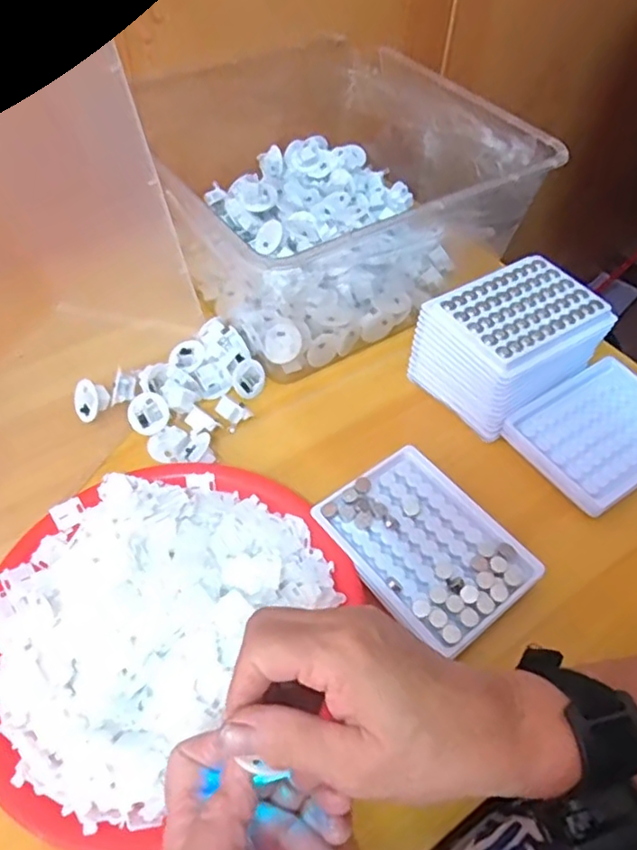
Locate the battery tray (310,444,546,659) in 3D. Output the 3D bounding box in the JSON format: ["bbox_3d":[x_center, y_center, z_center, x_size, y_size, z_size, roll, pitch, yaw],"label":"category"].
[{"bbox_3d":[0.071,0.079,0.419,0.096,0.011,0.129,-31,59,-25],"label":"battery tray"}]

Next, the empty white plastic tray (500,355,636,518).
[{"bbox_3d":[0.225,0.003,0.491,0.130,0.017,0.096,-29,59,-24],"label":"empty white plastic tray"}]

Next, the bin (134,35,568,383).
[{"bbox_3d":[0.013,-0.230,0.591,0.293,0.132,0.300,-22,56,-20],"label":"bin"}]

